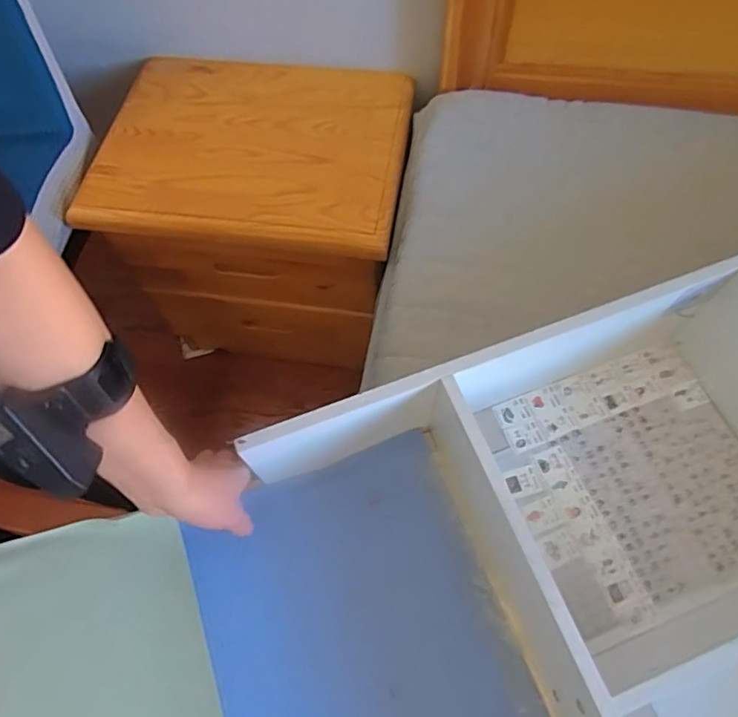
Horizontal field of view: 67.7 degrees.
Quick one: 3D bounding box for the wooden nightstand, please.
[{"bbox_3d":[-0.156,-0.223,0.948,0.429,0.400,0.328,8,64,5],"label":"wooden nightstand"}]

